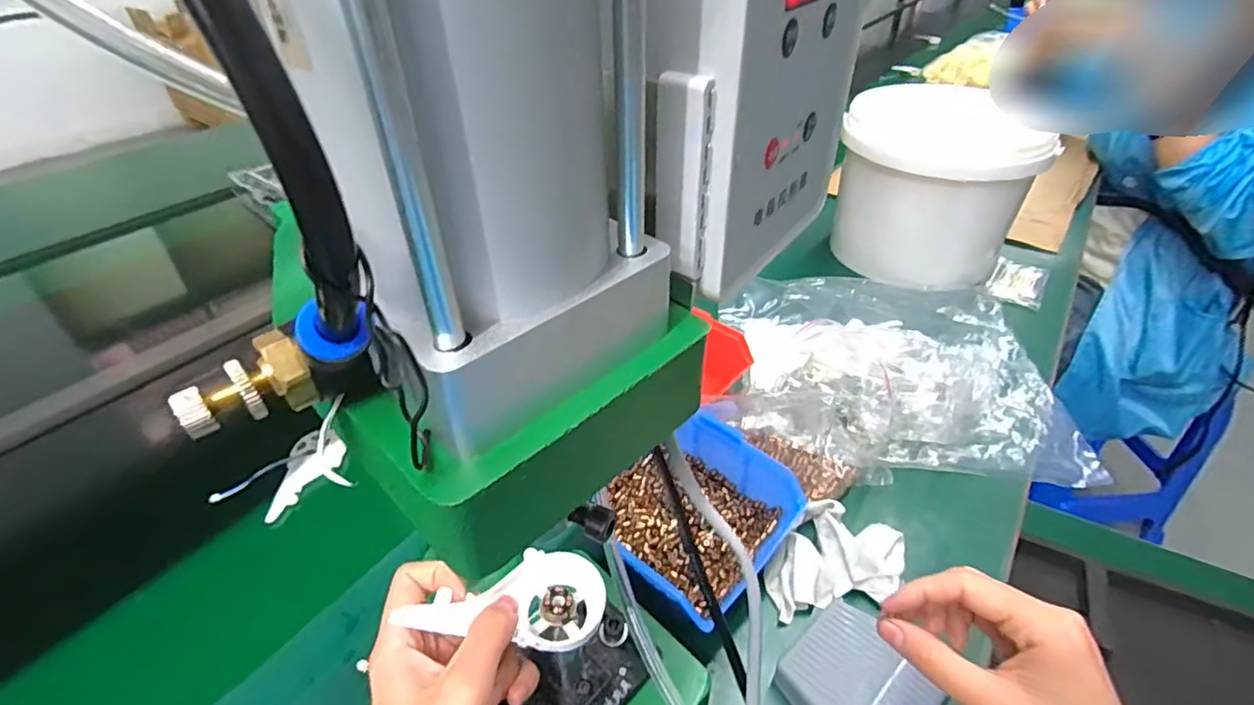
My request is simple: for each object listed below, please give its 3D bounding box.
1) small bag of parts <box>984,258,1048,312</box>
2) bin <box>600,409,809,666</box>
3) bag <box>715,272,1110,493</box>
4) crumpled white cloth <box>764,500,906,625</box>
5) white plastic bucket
[{"bbox_3d":[0.499,-0.091,0.737,0.060,0.004,0.108,23,45,28],"label":"small bag of parts"},{"bbox_3d":[0.040,0.120,0.424,0.139,0.068,0.140,28,47,32],"label":"bin"},{"bbox_3d":[0.273,-0.009,0.596,0.322,0.073,0.306,5,39,8],"label":"bag"},{"bbox_3d":[0.150,0.155,0.418,0.076,0.026,0.094,26,46,30],"label":"crumpled white cloth"},{"bbox_3d":[0.374,-0.207,0.733,0.192,0.193,0.185,-1,39,1],"label":"white plastic bucket"}]

